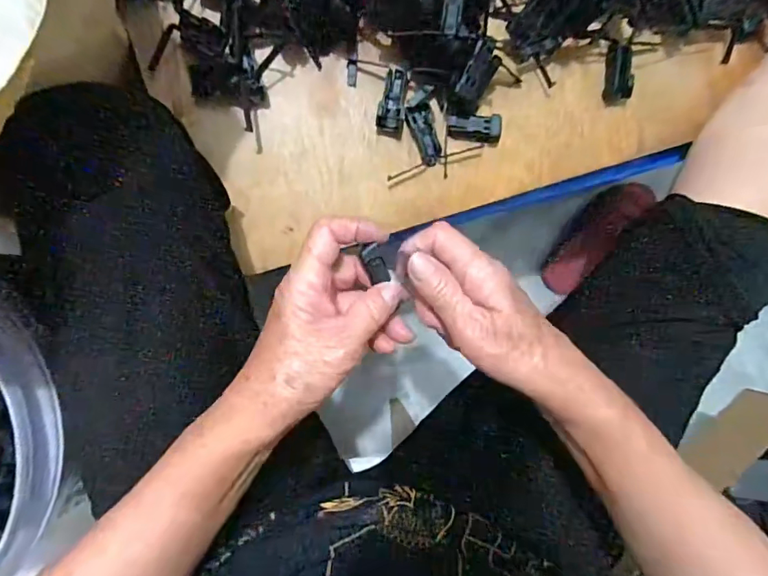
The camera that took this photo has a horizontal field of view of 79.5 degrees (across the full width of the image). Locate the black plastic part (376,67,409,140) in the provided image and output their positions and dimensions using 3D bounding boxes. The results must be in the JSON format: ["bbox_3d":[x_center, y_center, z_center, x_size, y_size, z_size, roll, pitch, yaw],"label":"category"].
[{"bbox_3d":[0.007,-0.152,0.377,0.023,0.015,0.052,6,92,-8],"label":"black plastic part"}]

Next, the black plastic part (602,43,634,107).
[{"bbox_3d":[0.206,-0.187,0.405,0.021,0.013,0.049,-8,107,-8],"label":"black plastic part"}]

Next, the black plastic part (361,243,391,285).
[{"bbox_3d":[-0.005,-0.015,0.291,0.013,0.009,0.023,-21,95,-7],"label":"black plastic part"}]

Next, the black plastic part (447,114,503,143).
[{"bbox_3d":[0.076,-0.134,0.390,0.045,0.014,0.022,-7,94,-8],"label":"black plastic part"}]

